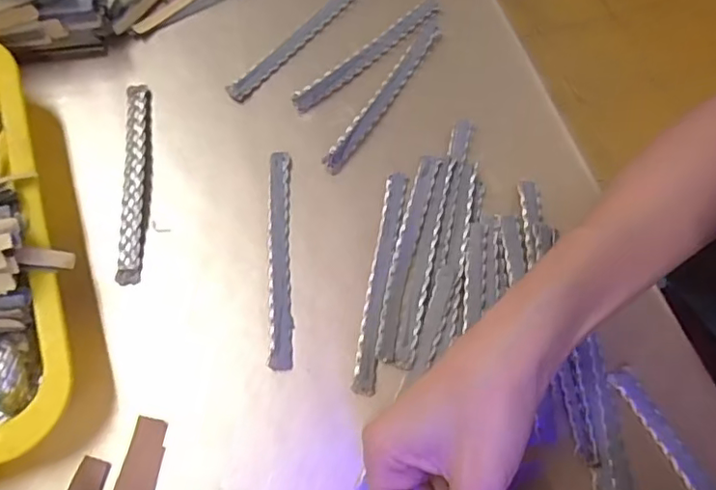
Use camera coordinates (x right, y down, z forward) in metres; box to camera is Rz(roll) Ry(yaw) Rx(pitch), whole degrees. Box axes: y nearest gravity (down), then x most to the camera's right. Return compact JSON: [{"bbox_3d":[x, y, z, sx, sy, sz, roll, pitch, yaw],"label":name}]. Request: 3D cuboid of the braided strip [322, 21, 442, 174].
[{"bbox_3d":[0.019,-0.106,0.402,0.013,0.011,0.141,33,69,8],"label":"braided strip"}]

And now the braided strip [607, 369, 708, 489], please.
[{"bbox_3d":[0.191,0.136,0.331,0.013,0.004,0.142,-26,73,-14],"label":"braided strip"}]

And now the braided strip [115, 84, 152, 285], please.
[{"bbox_3d":[-0.141,-0.043,0.368,0.017,0.011,0.137,-4,69,-6],"label":"braided strip"}]

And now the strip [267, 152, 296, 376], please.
[{"bbox_3d":[-0.049,0.006,0.358,0.015,0.008,0.138,-2,68,-5],"label":"strip"}]

